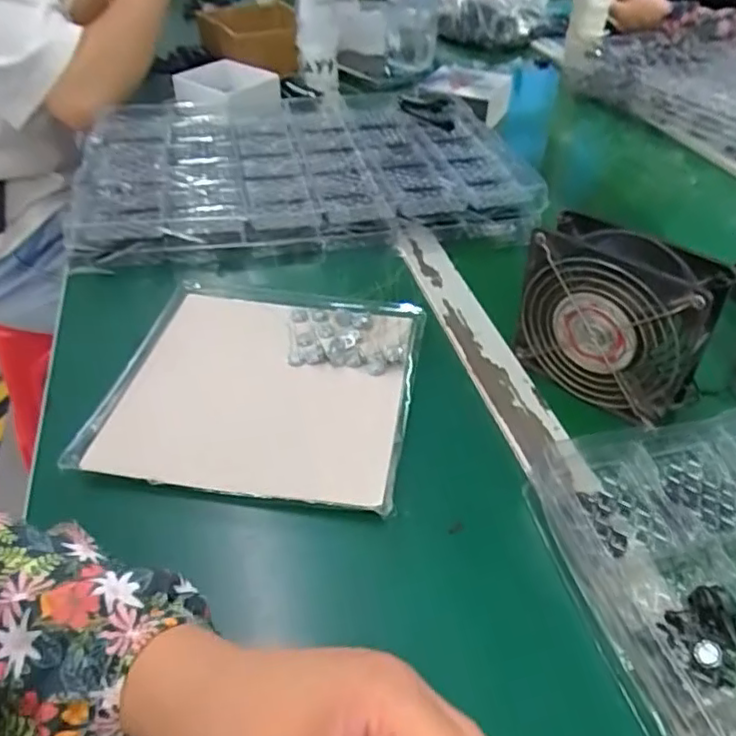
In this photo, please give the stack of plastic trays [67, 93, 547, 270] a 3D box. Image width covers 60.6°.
[{"bbox_3d":[-0.075,-0.243,0.711,0.440,0.033,0.357,-5,42,-9],"label":"stack of plastic trays"}]

